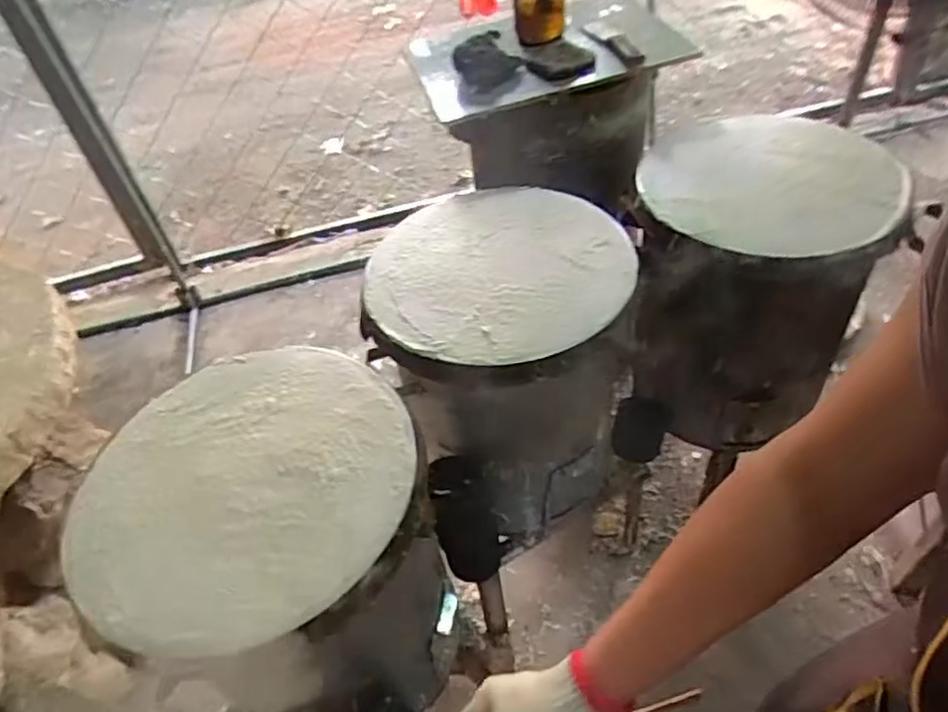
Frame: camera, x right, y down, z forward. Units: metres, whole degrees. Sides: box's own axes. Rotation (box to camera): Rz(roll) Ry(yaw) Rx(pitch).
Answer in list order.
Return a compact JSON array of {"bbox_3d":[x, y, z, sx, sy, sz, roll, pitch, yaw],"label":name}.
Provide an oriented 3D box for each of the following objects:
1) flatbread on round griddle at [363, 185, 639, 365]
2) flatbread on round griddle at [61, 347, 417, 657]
[{"bbox_3d":[0.041,-0.136,0.970,0.370,0.020,0.392,-5,48,5],"label":"flatbread on round griddle"},{"bbox_3d":[-0.264,0.141,0.746,0.379,0.030,0.372,-9,46,-4],"label":"flatbread on round griddle"}]

